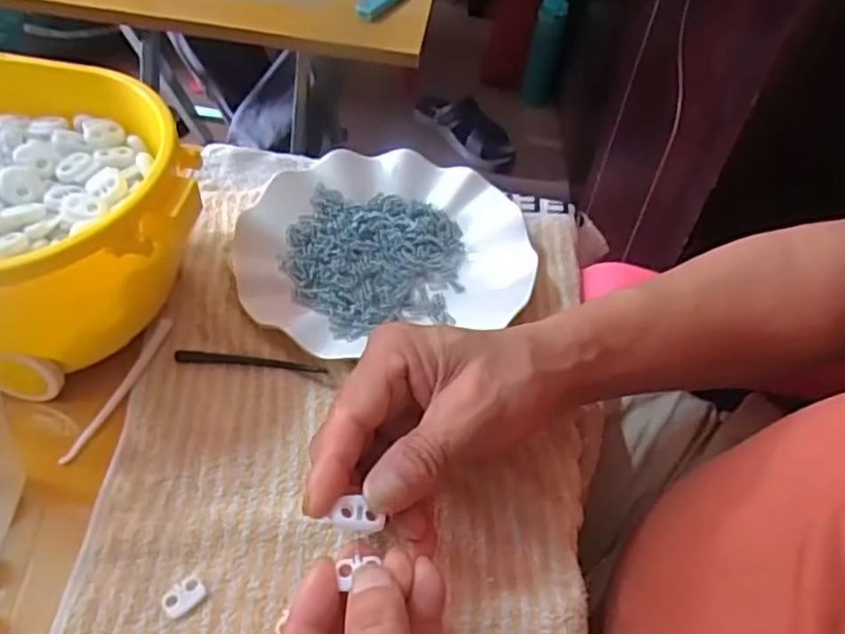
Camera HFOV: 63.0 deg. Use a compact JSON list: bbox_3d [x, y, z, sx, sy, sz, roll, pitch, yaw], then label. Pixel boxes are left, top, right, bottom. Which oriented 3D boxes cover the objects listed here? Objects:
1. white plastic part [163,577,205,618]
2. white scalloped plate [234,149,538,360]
[{"bbox_3d":[-0.106,0.123,0.304,0.018,0.004,0.013,-35,61,-30],"label":"white plastic part"},{"bbox_3d":[-0.028,-0.050,0.447,0.181,0.021,0.163,-14,52,-17],"label":"white scalloped plate"}]

